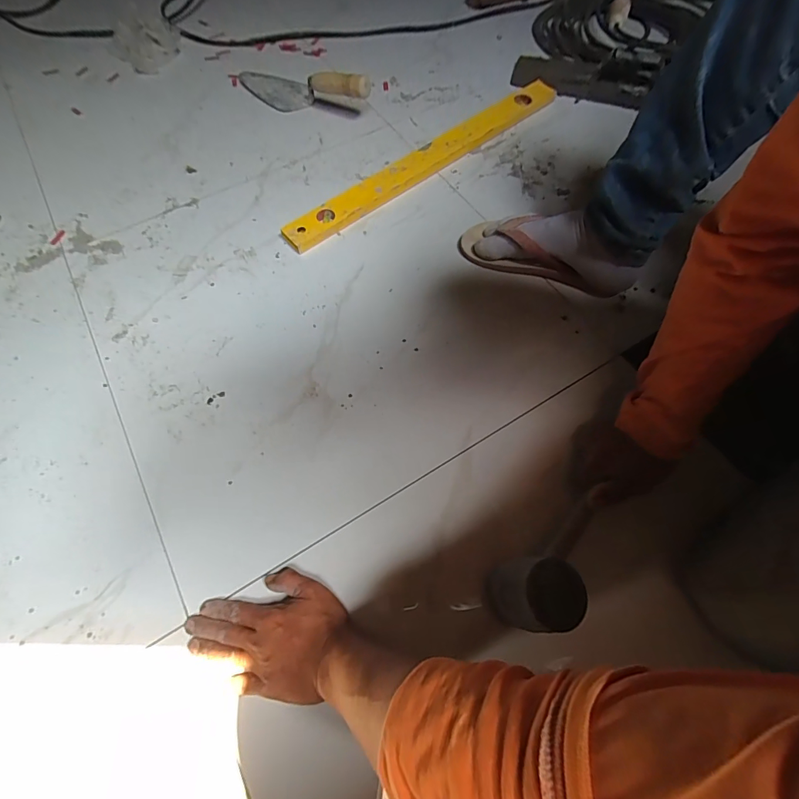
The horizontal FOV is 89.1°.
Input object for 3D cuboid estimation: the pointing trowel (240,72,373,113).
[{"bbox_3d":[-0.190,-0.589,0.771,0.341,0.053,0.082,25,66,30],"label":"pointing trowel"}]

